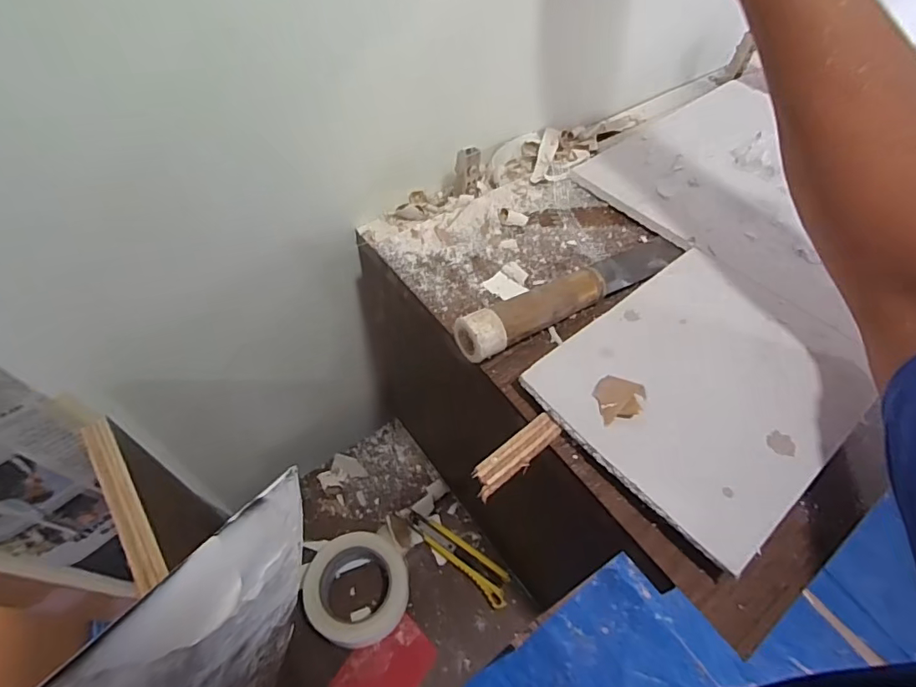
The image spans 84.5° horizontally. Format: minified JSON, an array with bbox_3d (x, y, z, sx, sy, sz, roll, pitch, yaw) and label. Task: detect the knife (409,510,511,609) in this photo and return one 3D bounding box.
[{"bbox_3d":[0.003,0.265,0.639,0.154,0.009,0.037,37,65,22],"label":"knife"}]

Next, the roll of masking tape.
[{"bbox_3d":[-0.115,0.286,0.589,0.113,0.044,0.117,-1,57,1],"label":"roll of masking tape"}]

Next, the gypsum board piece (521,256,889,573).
[{"bbox_3d":[0.181,0.022,0.361,0.218,0.010,0.170,-34,60,-24],"label":"gypsum board piece"}]

